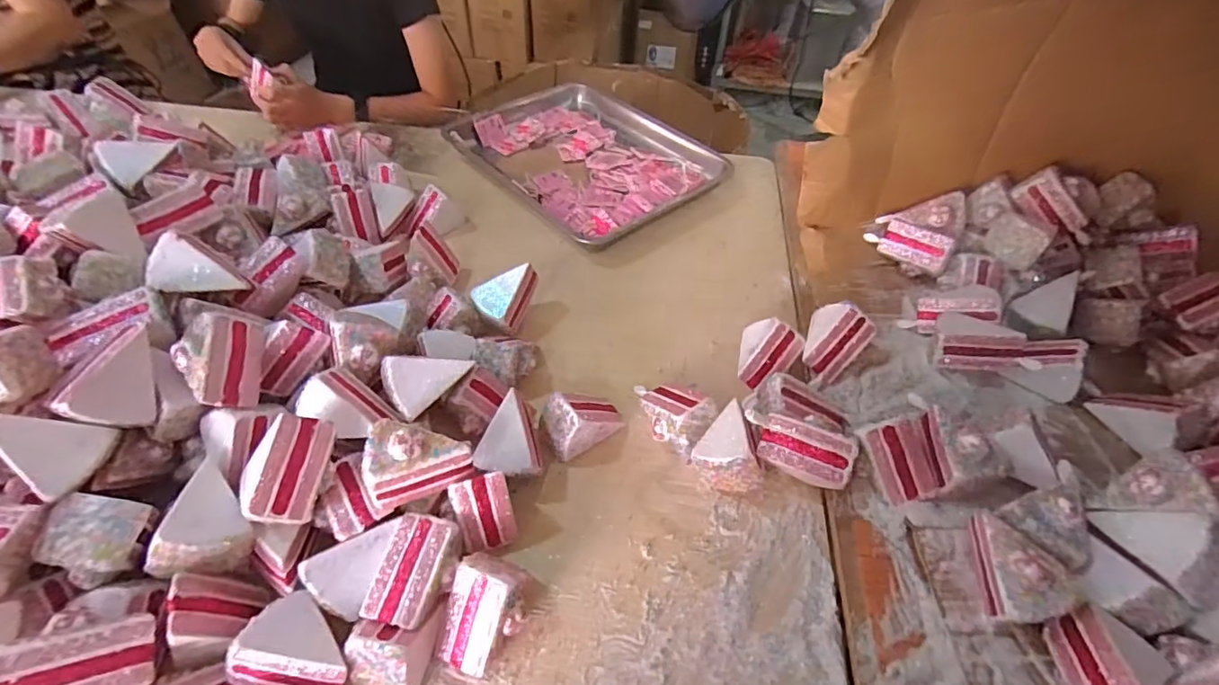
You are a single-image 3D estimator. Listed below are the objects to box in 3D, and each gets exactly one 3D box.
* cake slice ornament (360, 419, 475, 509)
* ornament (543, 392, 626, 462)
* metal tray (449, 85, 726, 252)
[{"bbox_3d":[-0.177,0.102,0.493,0.089,0.068,0.065,-20,53,-19],"label":"cake slice ornament"},{"bbox_3d":[-0.025,0.084,0.602,0.089,0.062,0.054,-22,54,-20],"label":"ornament"},{"bbox_3d":[-0.040,-0.364,1.013,0.399,0.042,0.496,-29,56,-25],"label":"metal tray"}]

